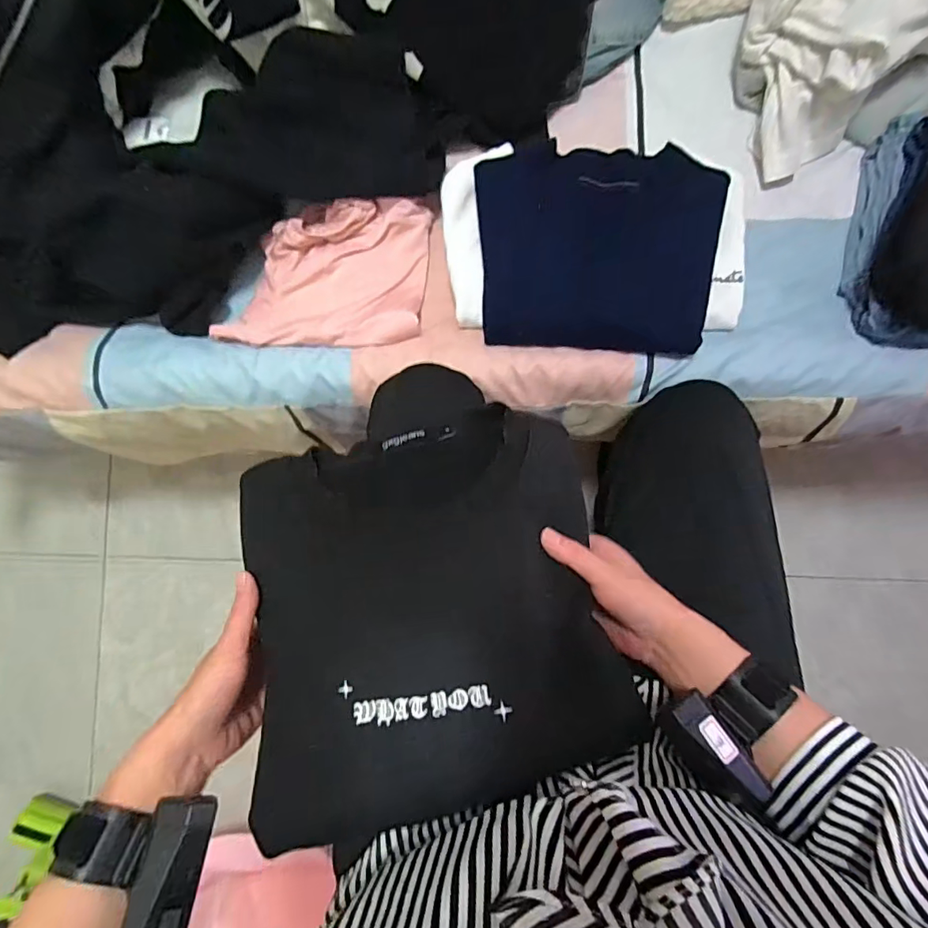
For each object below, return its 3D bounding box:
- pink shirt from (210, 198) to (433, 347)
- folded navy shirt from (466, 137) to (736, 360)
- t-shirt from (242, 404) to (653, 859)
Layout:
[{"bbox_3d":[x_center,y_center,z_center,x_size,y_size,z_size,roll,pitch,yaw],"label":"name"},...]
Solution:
[{"bbox_3d":[-0.158,-0.217,0.567,0.234,0.039,0.168,1,86,1],"label":"pink shirt"},{"bbox_3d":[0.138,-0.230,0.529,0.244,0.043,0.206,6,86,1],"label":"folded navy shirt"},{"bbox_3d":[-0.025,0.097,0.355,0.262,0.056,0.257,-12,70,-3],"label":"t-shirt"}]

